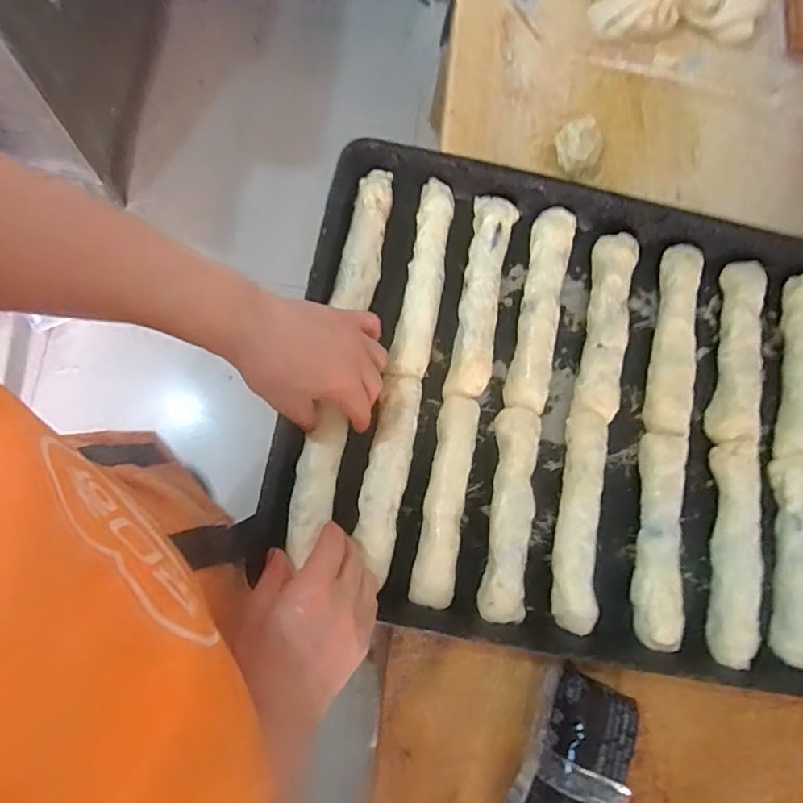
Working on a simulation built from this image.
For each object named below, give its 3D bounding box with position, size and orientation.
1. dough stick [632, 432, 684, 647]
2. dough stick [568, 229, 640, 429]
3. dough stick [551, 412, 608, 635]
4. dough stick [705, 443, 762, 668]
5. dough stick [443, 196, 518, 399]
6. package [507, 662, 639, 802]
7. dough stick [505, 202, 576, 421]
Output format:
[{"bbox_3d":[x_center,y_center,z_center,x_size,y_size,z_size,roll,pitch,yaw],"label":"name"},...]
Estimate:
[{"bbox_3d":[0.221,0.117,0.487,0.034,0.035,0.178,8,78,-4],"label":"dough stick"},{"bbox_3d":[0.188,-0.071,0.506,0.038,0.029,0.171,12,77,-3],"label":"dough stick"},{"bbox_3d":[0.152,0.103,0.487,0.032,0.037,0.178,10,77,-4],"label":"dough stick"},{"bbox_3d":[0.289,0.127,0.482,0.036,0.029,0.186,9,78,-4],"label":"dough stick"},{"bbox_3d":[0.072,-0.094,0.504,0.037,0.031,0.184,12,77,-3],"label":"dough stick"},{"bbox_3d":[0.129,0.300,0.437,0.064,0.058,0.167,25,78,1],"label":"package"},{"bbox_3d":[0.125,-0.085,0.506,0.038,0.031,0.186,13,77,-3],"label":"dough stick"}]

